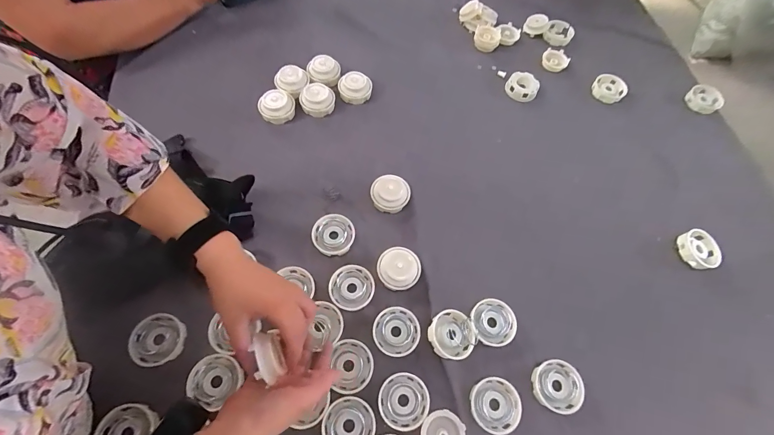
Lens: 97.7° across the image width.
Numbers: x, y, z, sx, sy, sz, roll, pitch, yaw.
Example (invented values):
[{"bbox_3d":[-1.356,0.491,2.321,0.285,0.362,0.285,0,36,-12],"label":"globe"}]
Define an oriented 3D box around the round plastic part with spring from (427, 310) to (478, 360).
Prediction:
[{"bbox_3d":[0.087,0.159,0.456,0.060,0.023,0.060,2,65,-3],"label":"round plastic part with spring"}]

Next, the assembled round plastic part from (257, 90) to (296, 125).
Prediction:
[{"bbox_3d":[-0.197,-0.195,0.606,0.062,0.056,0.056,-19,67,-13],"label":"assembled round plastic part"}]

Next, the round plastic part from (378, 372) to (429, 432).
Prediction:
[{"bbox_3d":[0.021,0.229,0.422,0.061,0.009,0.060,17,65,4],"label":"round plastic part"}]

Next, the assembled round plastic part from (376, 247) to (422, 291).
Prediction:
[{"bbox_3d":[0.018,0.072,0.489,0.061,0.027,0.060,2,65,-3],"label":"assembled round plastic part"}]

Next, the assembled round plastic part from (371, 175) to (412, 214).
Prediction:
[{"bbox_3d":[0.006,-0.042,0.536,0.060,0.029,0.057,2,65,-3],"label":"assembled round plastic part"}]

